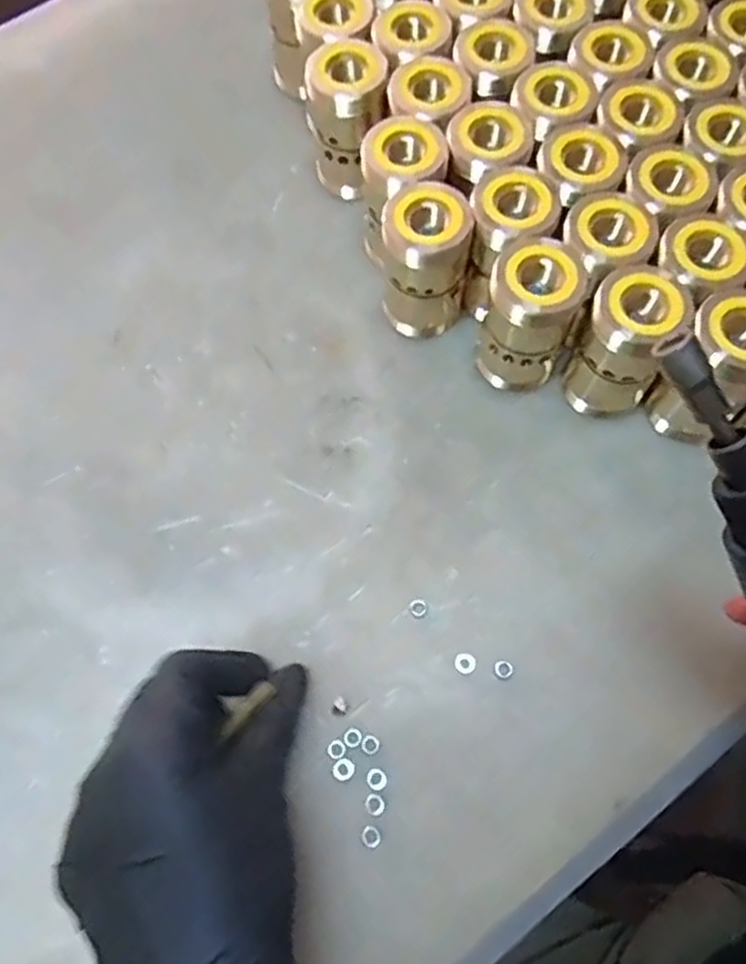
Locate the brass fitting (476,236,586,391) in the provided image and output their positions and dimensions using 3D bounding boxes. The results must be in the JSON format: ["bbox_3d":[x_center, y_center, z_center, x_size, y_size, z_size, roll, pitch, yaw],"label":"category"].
[{"bbox_3d":[0.074,-0.078,0.348,0.039,0.072,0.042,-1,70,2],"label":"brass fitting"}]

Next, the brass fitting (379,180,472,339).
[{"bbox_3d":[0.025,-0.107,0.360,0.040,0.073,0.038,-1,70,2],"label":"brass fitting"}]

